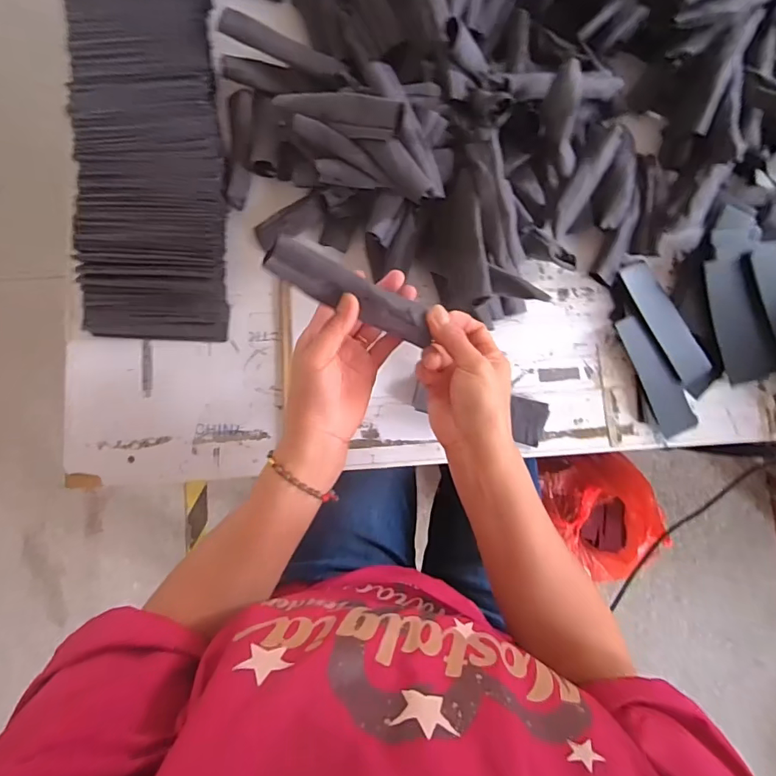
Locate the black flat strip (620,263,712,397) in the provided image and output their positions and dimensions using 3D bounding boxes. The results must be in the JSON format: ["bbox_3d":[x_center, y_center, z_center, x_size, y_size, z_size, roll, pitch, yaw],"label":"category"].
[{"bbox_3d":[0.335,-0.072,0.591,0.045,0.019,0.169,-27,85,-7],"label":"black flat strip"}]

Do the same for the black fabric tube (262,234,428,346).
[{"bbox_3d":[-0.028,-0.077,0.398,0.144,0.021,0.031,26,85,-16],"label":"black fabric tube"}]

